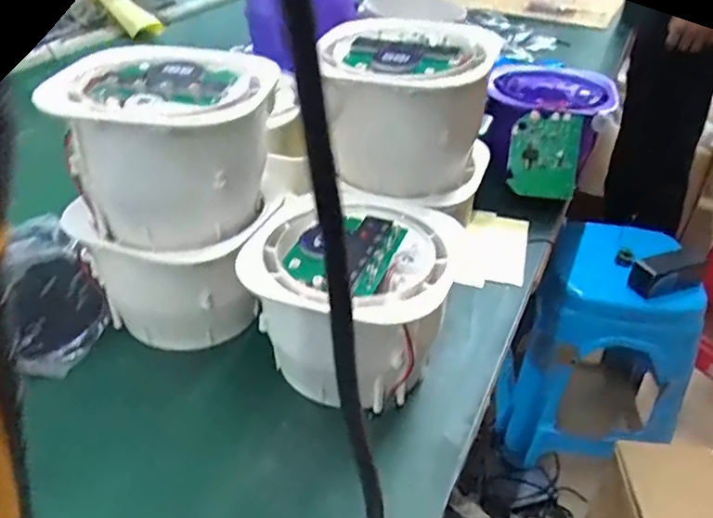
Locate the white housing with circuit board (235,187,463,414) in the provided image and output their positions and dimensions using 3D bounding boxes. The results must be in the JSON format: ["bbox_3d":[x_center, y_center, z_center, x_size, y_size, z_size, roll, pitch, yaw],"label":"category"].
[{"bbox_3d":[-0.007,0.032,0.430,0.137,0.098,0.157,10,37,8],"label":"white housing with circuit board"}]

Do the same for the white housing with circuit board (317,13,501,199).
[{"bbox_3d":[0.029,-0.115,0.468,0.131,0.102,0.137,3,36,0],"label":"white housing with circuit board"}]

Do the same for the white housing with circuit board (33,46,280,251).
[{"bbox_3d":[-0.129,-0.073,0.410,0.136,0.096,0.114,10,36,10],"label":"white housing with circuit board"}]

